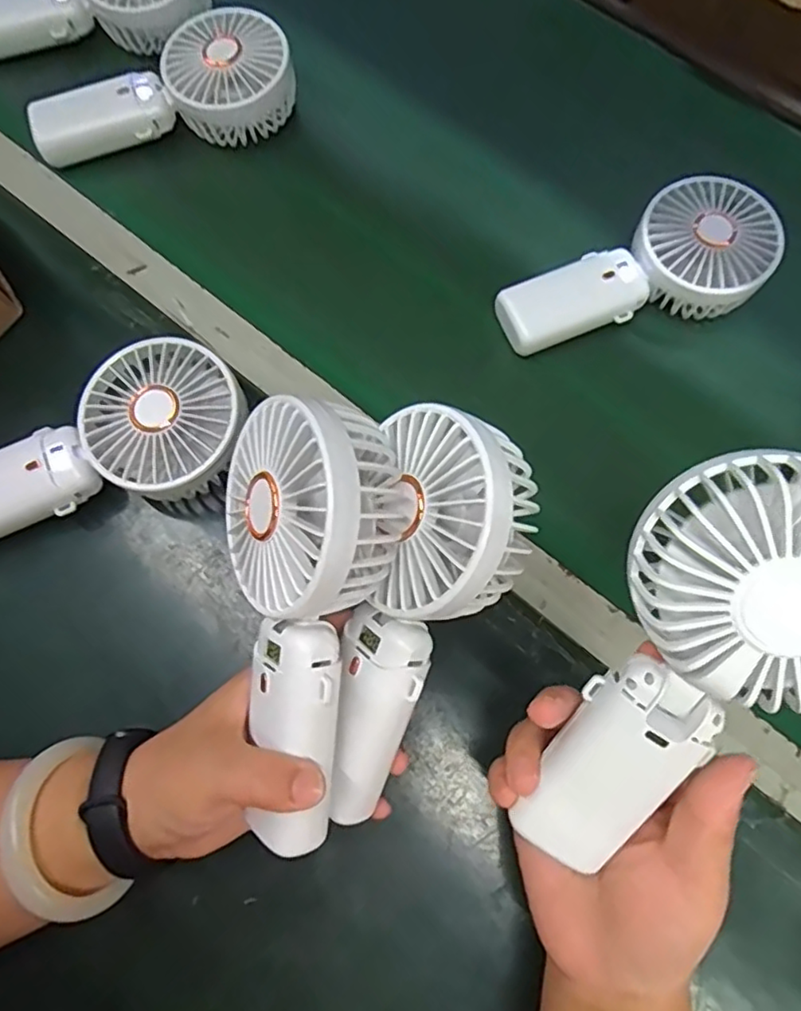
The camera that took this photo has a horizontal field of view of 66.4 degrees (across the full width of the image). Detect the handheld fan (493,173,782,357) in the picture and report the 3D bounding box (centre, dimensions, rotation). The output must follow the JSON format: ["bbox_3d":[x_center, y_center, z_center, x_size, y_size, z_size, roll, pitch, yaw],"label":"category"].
[{"bbox_3d":[0.158,-0.144,0.404,0.179,0.040,0.086,-31,76,-10],"label":"handheld fan"}]

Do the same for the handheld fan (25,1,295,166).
[{"bbox_3d":[-0.169,-0.296,0.445,0.182,0.053,0.081,-13,74,-6],"label":"handheld fan"}]

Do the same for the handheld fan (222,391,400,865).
[{"bbox_3d":[-0.045,0.049,0.249,0.076,0.058,0.179,6,96,4],"label":"handheld fan"}]

